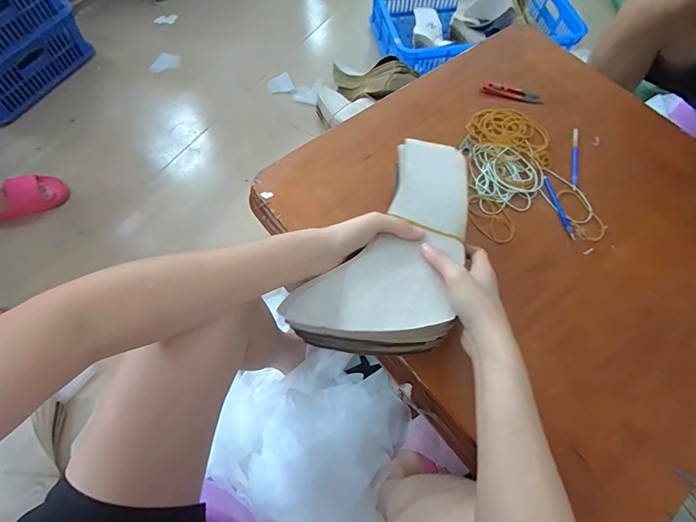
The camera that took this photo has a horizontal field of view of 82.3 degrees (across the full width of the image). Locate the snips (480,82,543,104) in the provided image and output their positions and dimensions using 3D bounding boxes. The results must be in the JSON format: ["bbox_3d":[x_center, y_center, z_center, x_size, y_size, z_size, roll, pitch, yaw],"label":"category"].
[{"bbox_3d":[0.271,-0.279,0.662,0.101,0.008,0.026,13,64,5],"label":"snips"}]

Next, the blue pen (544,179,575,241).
[{"bbox_3d":[0.301,-0.076,0.567,0.011,0.005,0.101,-9,64,-6],"label":"blue pen"}]

